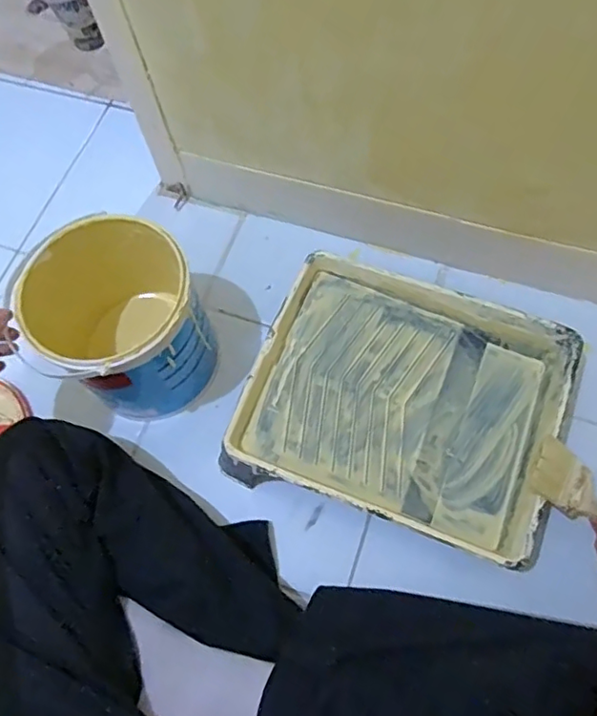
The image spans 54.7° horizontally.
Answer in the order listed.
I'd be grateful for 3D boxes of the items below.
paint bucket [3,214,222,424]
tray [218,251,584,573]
[{"bbox_3d":[-0.206,-0.033,0.676,0.187,0.178,0.183,-1,68,2],"label":"paint bucket"},{"bbox_3d":[0.120,0.051,0.682,0.334,0.078,0.276,19,70,10],"label":"tray"}]

